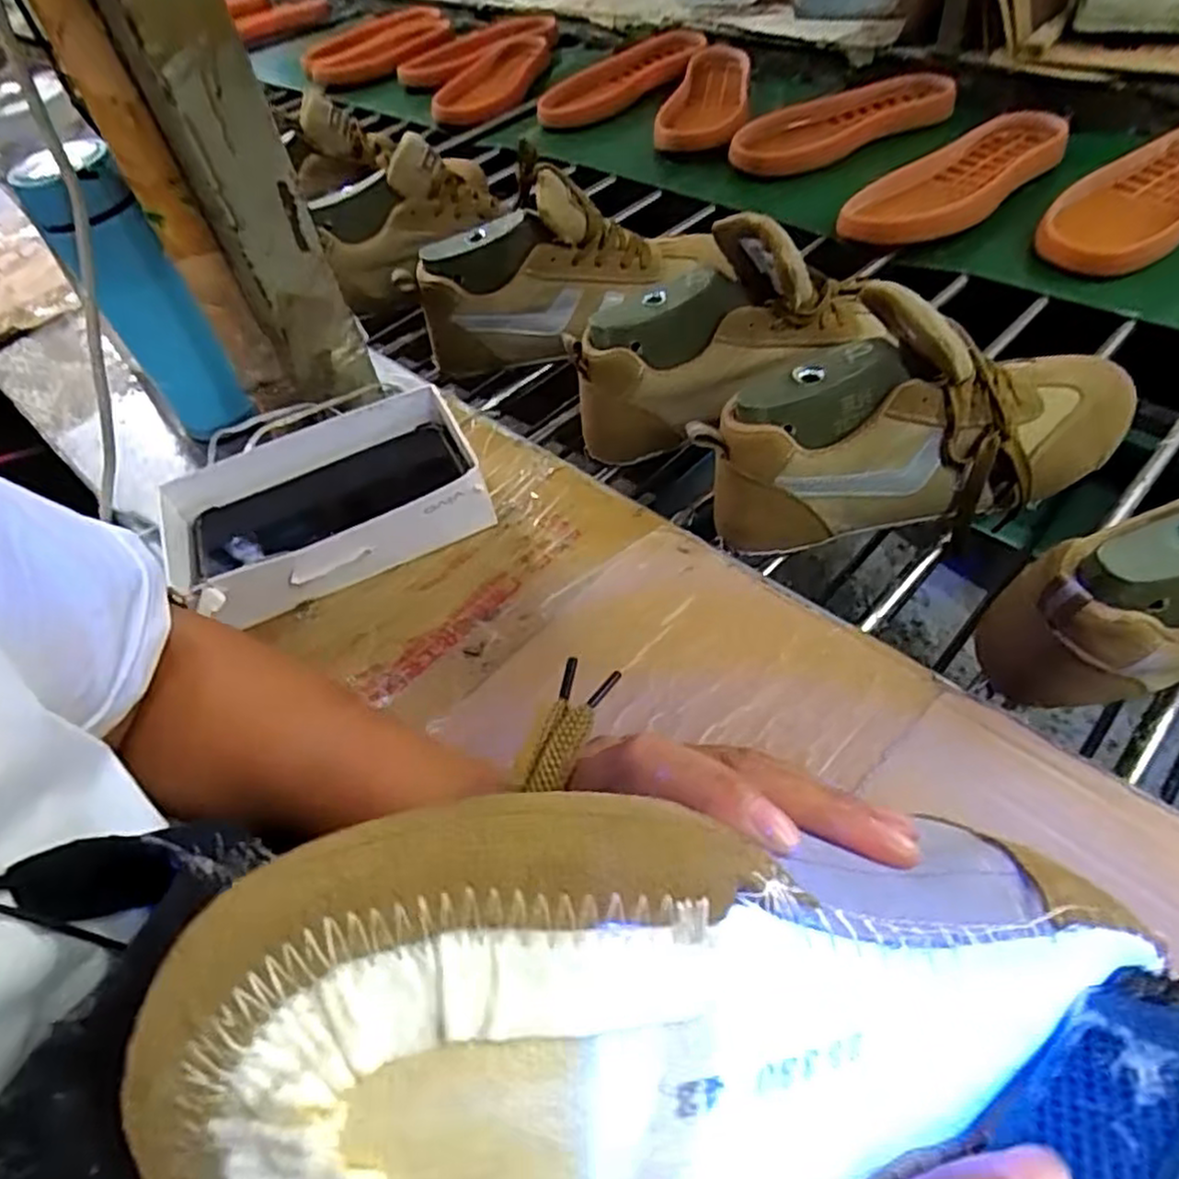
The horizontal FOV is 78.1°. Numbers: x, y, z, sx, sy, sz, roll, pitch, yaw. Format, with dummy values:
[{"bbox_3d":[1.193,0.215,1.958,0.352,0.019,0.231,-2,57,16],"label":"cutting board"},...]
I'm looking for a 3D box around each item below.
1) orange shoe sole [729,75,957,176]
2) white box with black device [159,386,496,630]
[{"bbox_3d":[0.297,-0.545,0.859,0.288,0.037,0.095,-27,51,-13],"label":"orange shoe sole"},{"bbox_3d":[-0.167,-0.053,0.465,0.187,0.048,0.112,-24,51,-9],"label":"white box with black device"}]

